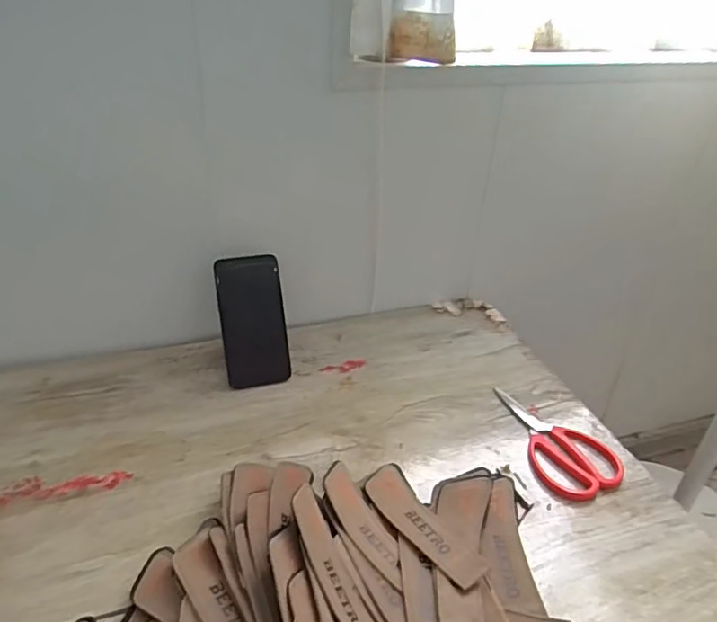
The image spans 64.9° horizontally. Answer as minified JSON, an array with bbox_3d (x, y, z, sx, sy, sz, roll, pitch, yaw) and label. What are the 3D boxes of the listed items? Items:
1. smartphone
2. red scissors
[{"bbox_3d":[-0.138,0.014,0.741,0.082,0.168,0.016,-8,5,-15],"label":"smartphone"},{"bbox_3d":[0.223,0.154,0.681,0.094,0.012,0.179,-20,40,-30],"label":"red scissors"}]

